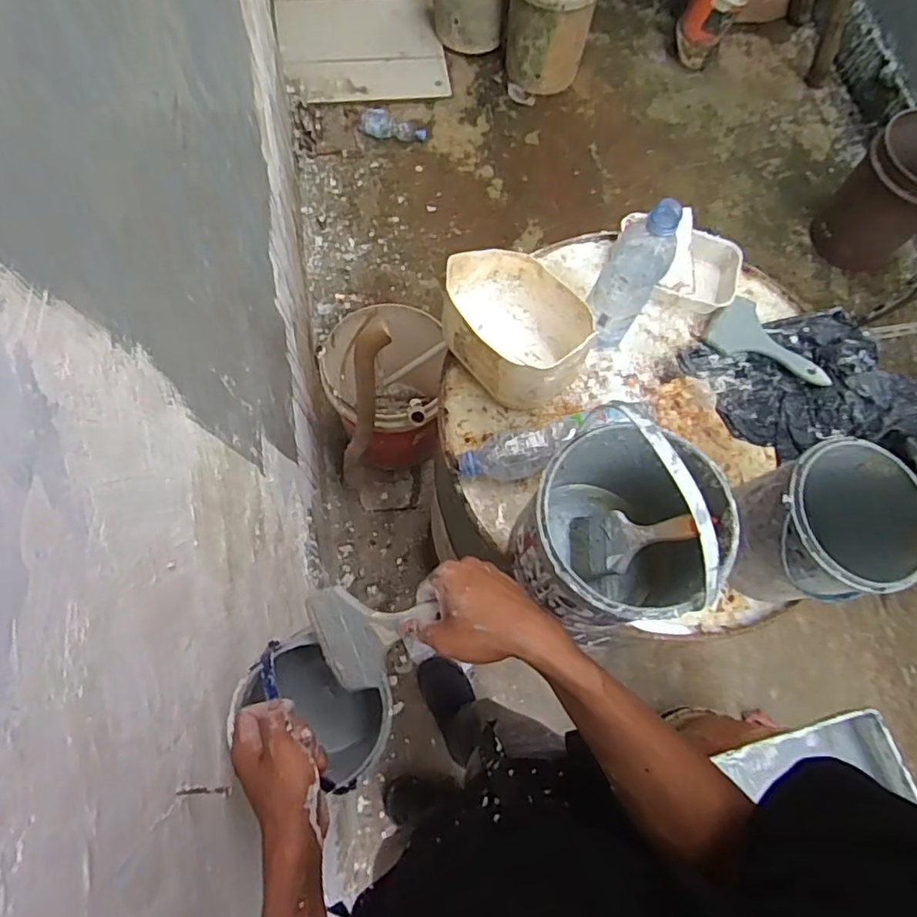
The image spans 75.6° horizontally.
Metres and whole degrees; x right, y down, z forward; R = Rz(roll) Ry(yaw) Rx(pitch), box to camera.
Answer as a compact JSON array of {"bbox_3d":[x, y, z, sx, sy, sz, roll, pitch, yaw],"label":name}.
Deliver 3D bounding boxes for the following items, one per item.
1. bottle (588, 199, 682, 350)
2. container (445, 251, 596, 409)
[{"bbox_3d":[0.197,-0.202,0.706,0.062,0.226,0.058,28,72,7],"label":"bottle"},{"bbox_3d":[0.069,-0.161,0.727,0.183,0.125,0.150,41,74,11],"label":"container"}]

